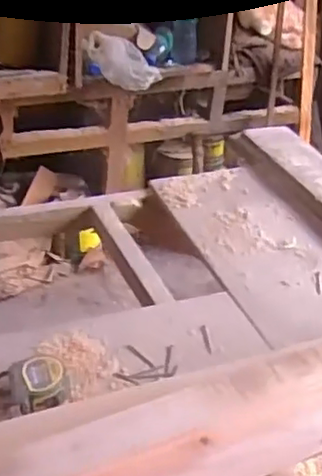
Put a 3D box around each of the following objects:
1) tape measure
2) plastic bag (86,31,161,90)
[{"bbox_3d":[-0.144,0.178,0.747,0.073,0.046,0.078,-3,34,-11],"label":"tape measure"},{"bbox_3d":[-0.115,-0.520,1.870,0.249,0.123,0.072,29,17,-28],"label":"plastic bag"}]

